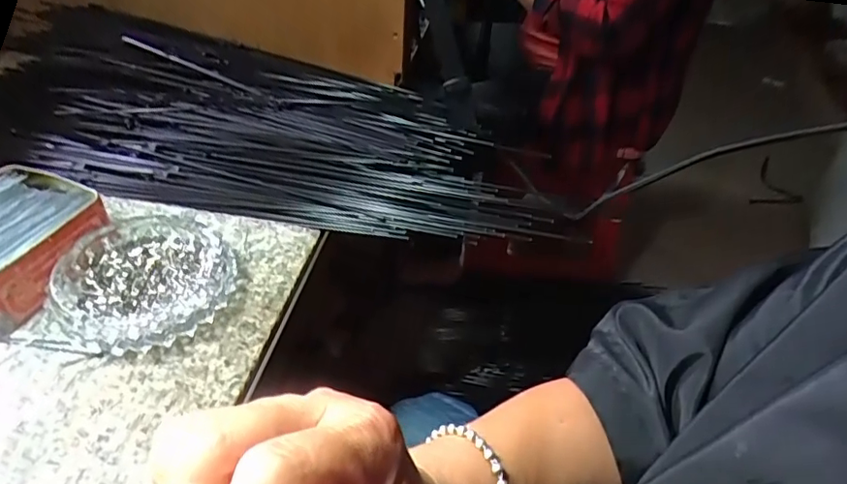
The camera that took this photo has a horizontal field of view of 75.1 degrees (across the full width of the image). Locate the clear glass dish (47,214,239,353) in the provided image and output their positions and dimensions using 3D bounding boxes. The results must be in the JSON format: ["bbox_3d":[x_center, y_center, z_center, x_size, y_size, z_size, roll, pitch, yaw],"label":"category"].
[{"bbox_3d":[-0.204,0.027,0.411,0.114,0.034,0.121,1,42,-1],"label":"clear glass dish"}]

